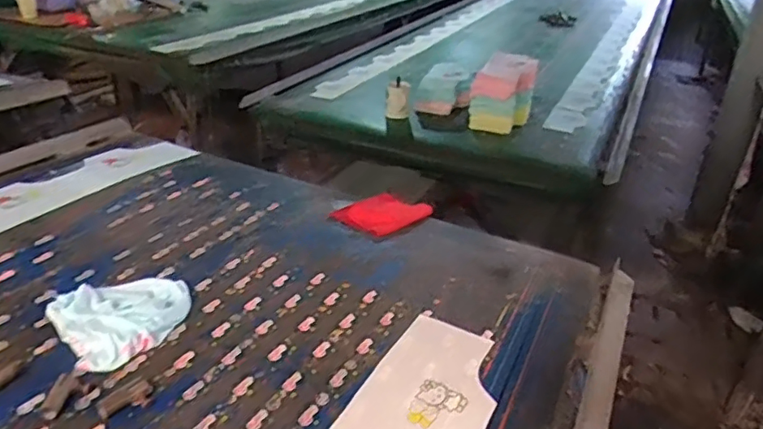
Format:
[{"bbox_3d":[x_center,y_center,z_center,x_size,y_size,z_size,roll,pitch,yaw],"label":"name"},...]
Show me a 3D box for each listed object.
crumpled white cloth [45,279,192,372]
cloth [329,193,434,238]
[{"bbox_3d":[-0.370,0.142,0.847,0.180,0.032,0.180,-19,35,-37],"label":"crumpled white cloth"},{"bbox_3d":[-0.011,-0.005,1.183,0.204,0.053,0.102,16,29,23],"label":"cloth"}]

